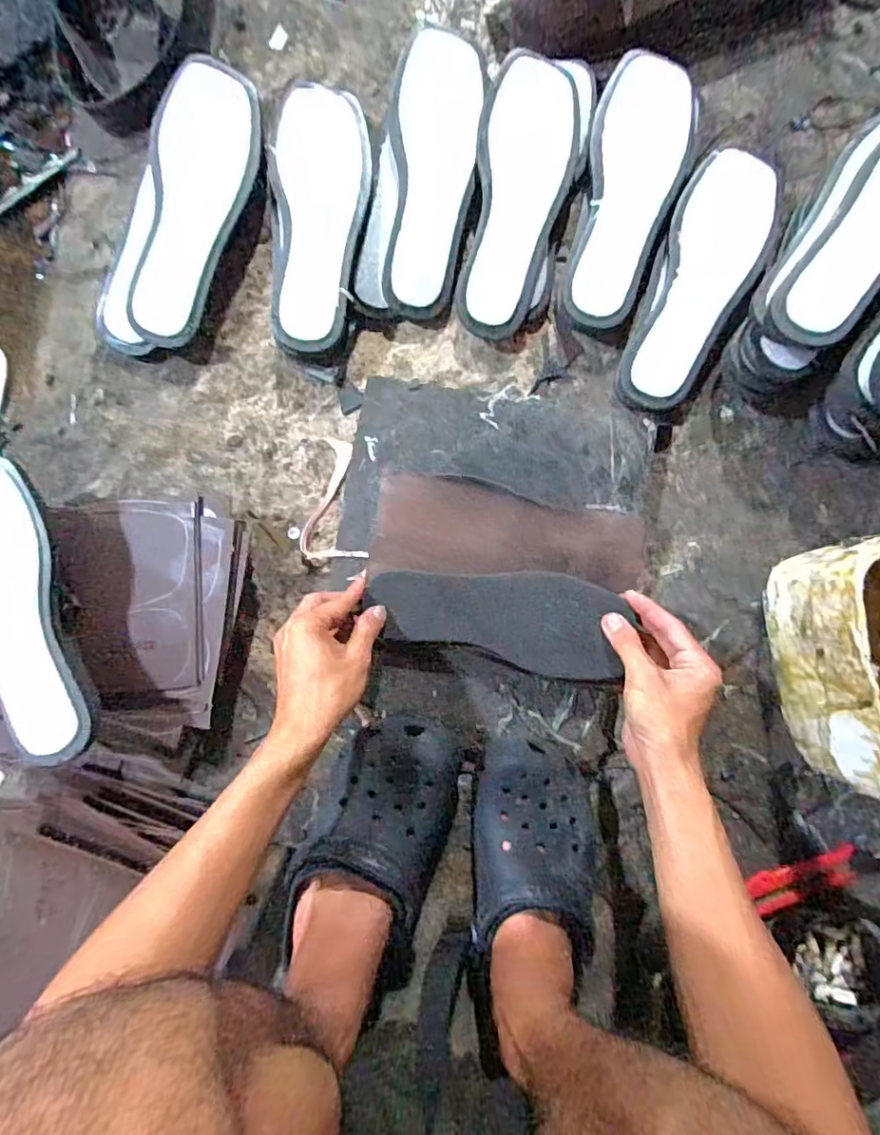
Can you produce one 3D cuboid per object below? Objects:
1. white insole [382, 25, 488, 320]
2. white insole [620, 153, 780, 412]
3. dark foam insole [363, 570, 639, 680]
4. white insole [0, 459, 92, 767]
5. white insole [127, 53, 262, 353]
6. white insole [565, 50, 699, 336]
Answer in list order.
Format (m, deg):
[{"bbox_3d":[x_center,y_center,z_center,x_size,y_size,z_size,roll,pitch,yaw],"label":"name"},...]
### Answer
[{"bbox_3d":[-0.010,-0.350,0.497,0.078,0.008,0.229,8,99,1],"label":"white insole"},{"bbox_3d":[0.235,-0.260,0.498,0.086,0.024,0.245,25,88,-1],"label":"white insole"},{"bbox_3d":[0.051,0.044,0.496,0.223,0.029,0.087,9,90,2],"label":"dark foam insole"},{"bbox_3d":[-0.329,0.035,0.421,0.071,0.016,0.230,-15,89,-2],"label":"white insole"},{"bbox_3d":[-0.215,-0.314,0.483,0.079,0.008,0.229,12,97,-14],"label":"white insole"},{"bbox_3d":[0.171,-0.337,0.503,0.082,0.031,0.233,13,90,1],"label":"white insole"}]

